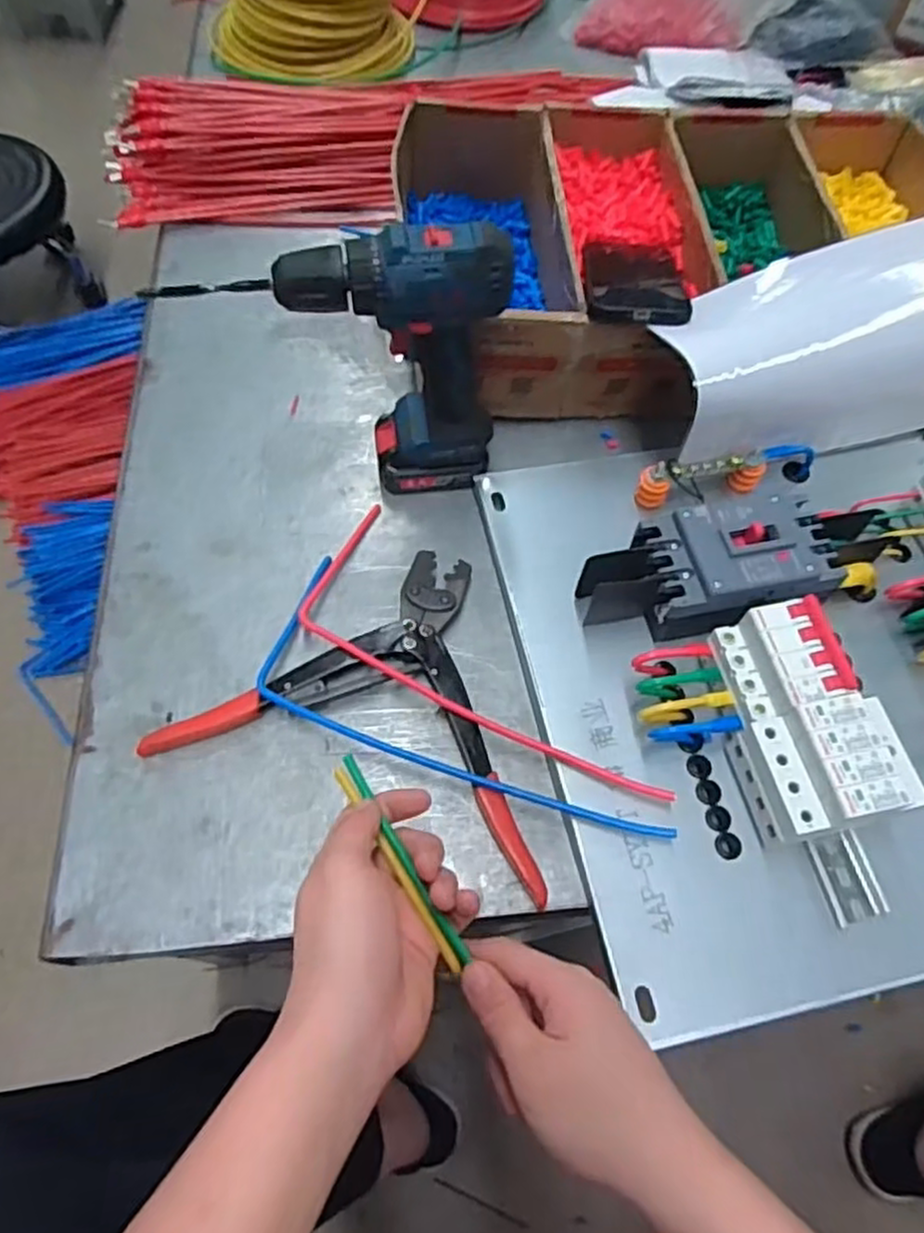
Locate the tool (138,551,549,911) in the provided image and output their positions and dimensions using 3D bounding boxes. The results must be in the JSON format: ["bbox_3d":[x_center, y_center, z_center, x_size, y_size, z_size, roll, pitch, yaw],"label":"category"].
[{"bbox_3d":[-0.044,0.049,0.540,0.266,0.021,0.211,20,61,7],"label":"tool"}]

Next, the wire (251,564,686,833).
[{"bbox_3d":[-0.026,0.081,0.512,0.324,0.032,0.115,40,65,17],"label":"wire"}]

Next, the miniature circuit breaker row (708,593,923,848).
[{"bbox_3d":[0.227,0.071,0.491,0.090,0.081,0.144,-6,61,-8],"label":"miniature circuit breaker row"}]

